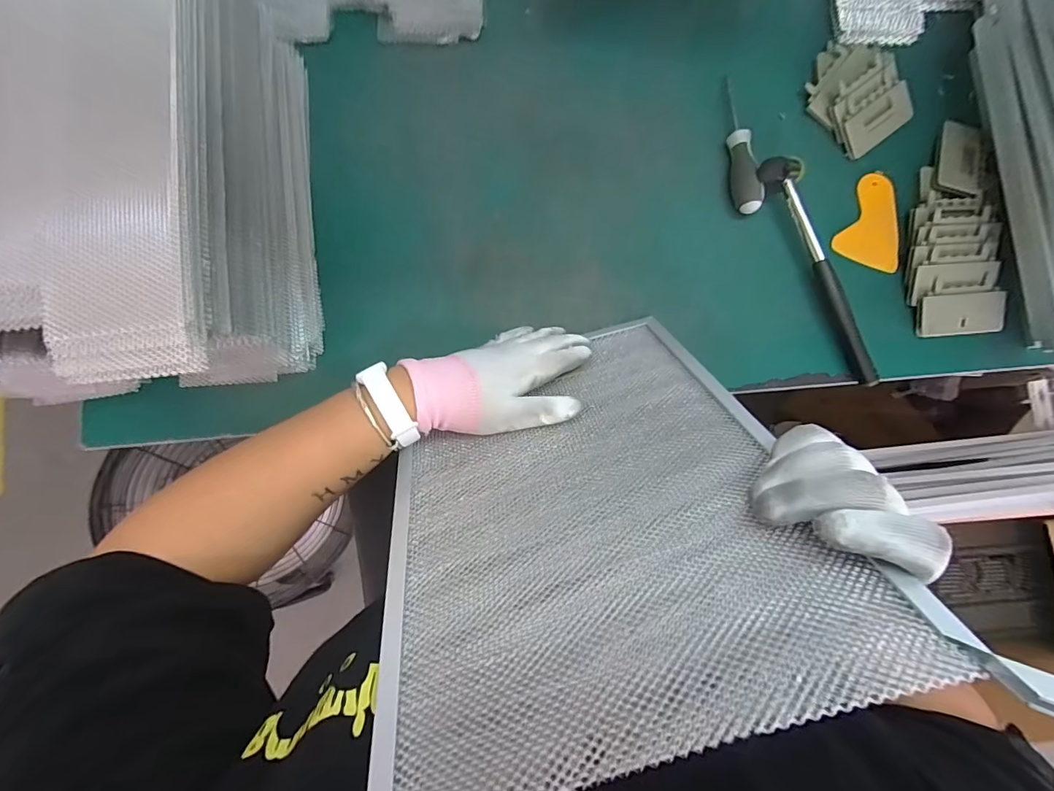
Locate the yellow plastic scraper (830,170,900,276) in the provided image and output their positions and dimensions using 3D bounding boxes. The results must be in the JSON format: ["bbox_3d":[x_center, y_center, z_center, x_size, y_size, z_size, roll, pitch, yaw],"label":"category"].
[{"bbox_3d":[0.376,-0.185,0.475,0.065,0.010,0.100,27,84,2],"label":"yellow plastic scraper"}]

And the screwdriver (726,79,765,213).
[{"bbox_3d":[0.220,-0.263,0.461,0.024,0.020,0.149,-8,84,-2],"label":"screwdriver"}]

